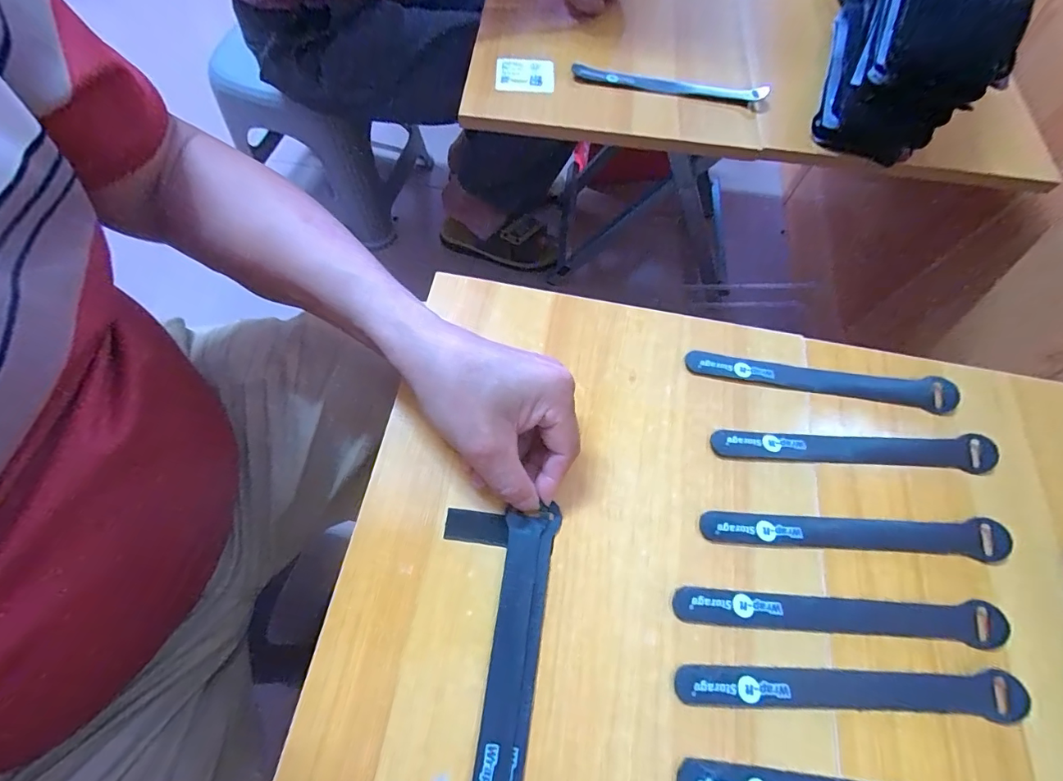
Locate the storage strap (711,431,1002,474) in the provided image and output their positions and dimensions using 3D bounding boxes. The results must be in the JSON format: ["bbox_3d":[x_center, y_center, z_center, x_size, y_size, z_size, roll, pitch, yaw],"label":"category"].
[{"bbox_3d":[0.228,0.041,0.323,0.200,0.006,0.023,4,66,-1],"label":"storage strap"}]

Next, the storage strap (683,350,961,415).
[{"bbox_3d":[0.216,-0.009,0.345,0.196,0.012,0.023,9,66,1],"label":"storage strap"}]

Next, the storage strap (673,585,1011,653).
[{"bbox_3d":[0.187,0.137,0.279,0.198,0.006,0.024,5,66,0],"label":"storage strap"}]

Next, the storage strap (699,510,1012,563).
[{"bbox_3d":[0.211,0.094,0.301,0.197,0.010,0.024,5,69,-1],"label":"storage strap"}]

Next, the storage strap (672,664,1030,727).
[{"bbox_3d":[0.183,0.172,0.263,0.197,0.007,0.024,4,66,-1],"label":"storage strap"}]

